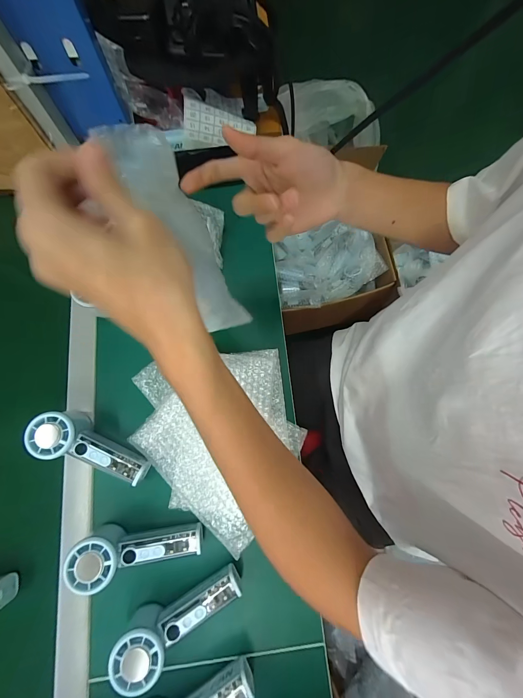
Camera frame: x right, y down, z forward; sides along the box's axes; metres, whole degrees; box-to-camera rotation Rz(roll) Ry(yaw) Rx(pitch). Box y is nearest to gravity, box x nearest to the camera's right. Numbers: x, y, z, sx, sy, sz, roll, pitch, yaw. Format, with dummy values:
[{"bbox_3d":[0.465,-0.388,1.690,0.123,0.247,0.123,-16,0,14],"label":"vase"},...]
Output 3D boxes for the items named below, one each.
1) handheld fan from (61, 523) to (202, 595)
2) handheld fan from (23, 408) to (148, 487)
[{"bbox_3d":[-0.156,0.257,0.369,0.156,0.056,0.056,-2,76,-15],"label":"handheld fan"},{"bbox_3d":[-0.224,0.133,0.388,0.150,0.065,0.061,18,77,3],"label":"handheld fan"}]

